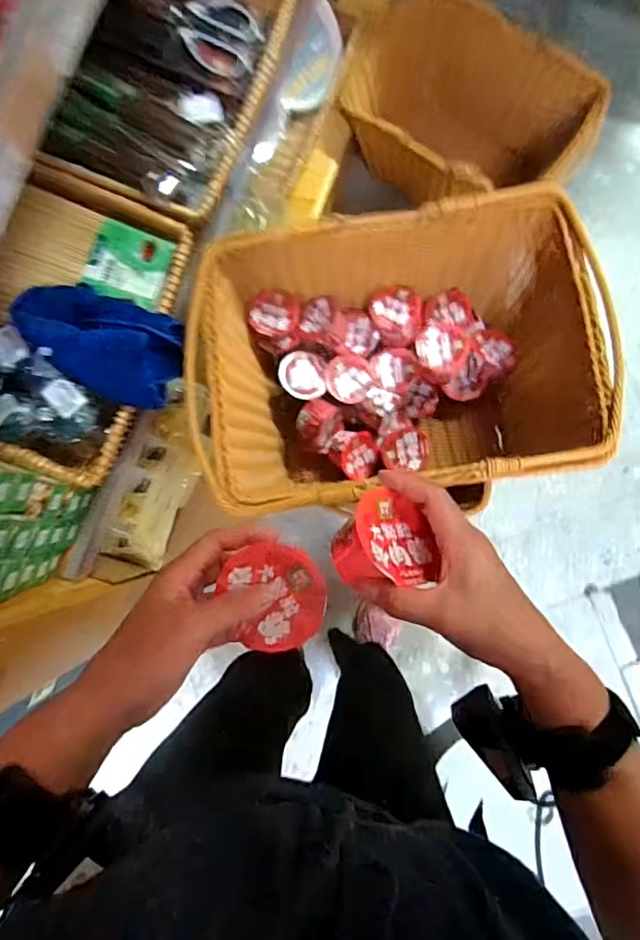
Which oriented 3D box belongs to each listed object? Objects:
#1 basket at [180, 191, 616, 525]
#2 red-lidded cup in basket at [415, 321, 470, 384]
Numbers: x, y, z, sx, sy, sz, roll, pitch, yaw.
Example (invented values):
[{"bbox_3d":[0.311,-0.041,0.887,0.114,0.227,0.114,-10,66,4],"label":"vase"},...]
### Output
[{"bbox_3d":[0.091,-0.132,0.713,0.485,0.242,0.340,-10,85,0],"label":"basket"},{"bbox_3d":[0.164,-0.165,0.743,0.068,0.051,0.068,0,85,1],"label":"red-lidded cup in basket"}]

